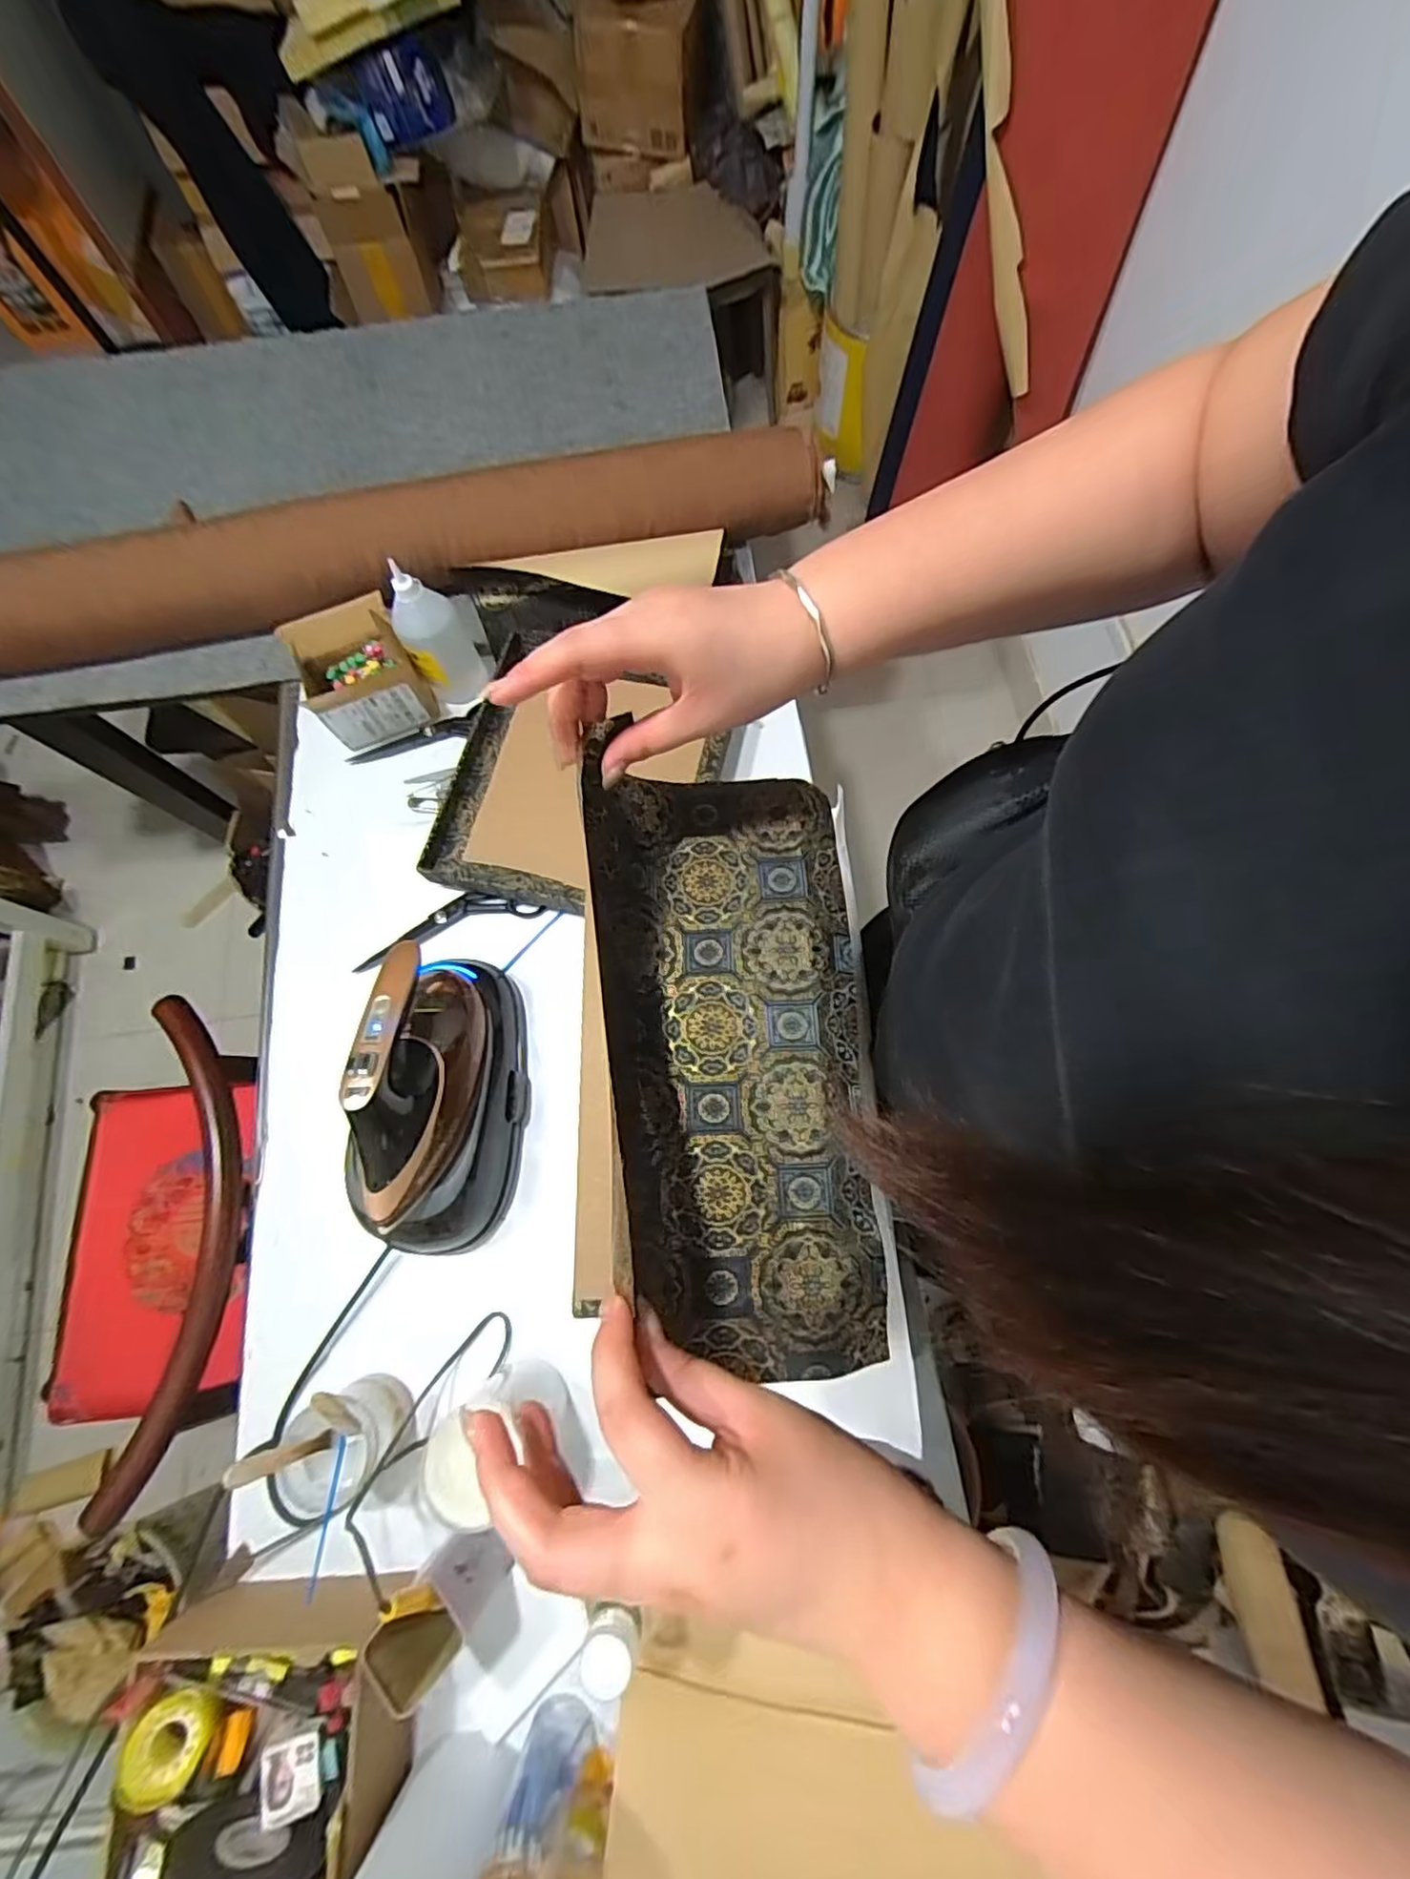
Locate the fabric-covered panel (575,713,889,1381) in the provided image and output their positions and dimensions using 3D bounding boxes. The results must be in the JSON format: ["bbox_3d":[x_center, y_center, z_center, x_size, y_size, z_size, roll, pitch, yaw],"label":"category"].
[{"bbox_3d":[0.014,0.053,0.382,0.166,0.076,0.345,-5,75,0],"label":"fabric-covered panel"}]

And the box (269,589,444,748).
[{"bbox_3d":[-0.432,-0.333,0.855,0.137,0.121,0.110,-23,74,-6],"label":"box"}]

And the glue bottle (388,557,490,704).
[{"bbox_3d":[-0.336,-0.384,0.837,0.077,0.167,0.086,-28,75,-7],"label":"glue bottle"}]

